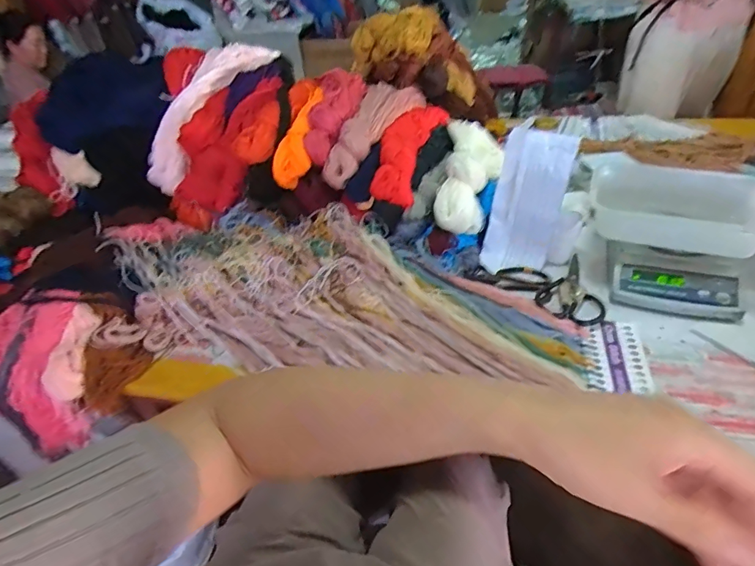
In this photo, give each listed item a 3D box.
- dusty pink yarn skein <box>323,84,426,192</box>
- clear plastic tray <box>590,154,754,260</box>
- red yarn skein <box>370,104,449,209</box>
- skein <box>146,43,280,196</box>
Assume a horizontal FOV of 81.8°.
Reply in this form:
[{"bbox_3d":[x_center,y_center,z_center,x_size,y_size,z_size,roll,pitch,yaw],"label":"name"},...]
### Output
[{"bbox_3d":[0.000,-0.324,0.896,0.094,0.088,0.352,13,44,21],"label":"dusty pink yarn skein"},{"bbox_3d":[0.556,-0.140,0.786,0.306,0.078,0.189,23,49,30],"label":"clear plastic tray"},{"bbox_3d":[0.066,-0.272,0.875,0.080,0.087,0.315,9,43,18],"label":"red yarn skein"},{"bbox_3d":[-0.360,-0.411,0.968,0.112,0.137,0.478,14,67,23],"label":"skein"}]

